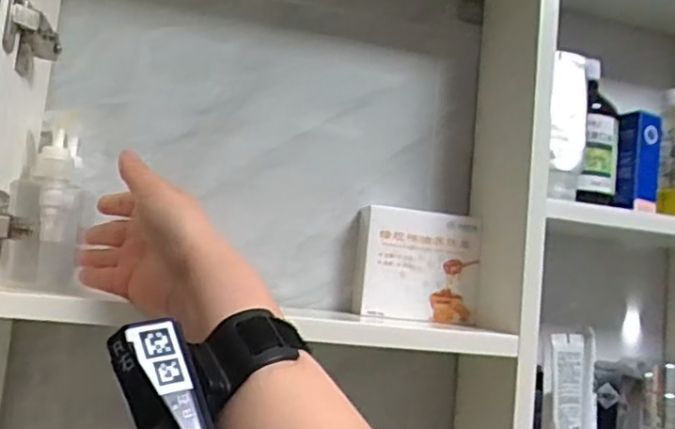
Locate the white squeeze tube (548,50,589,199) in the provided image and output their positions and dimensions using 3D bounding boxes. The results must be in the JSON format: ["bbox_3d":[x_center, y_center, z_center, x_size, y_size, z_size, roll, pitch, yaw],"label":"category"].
[{"bbox_3d":[0.200,-0.081,0.534,0.029,0.134,0.045,4,-6,17],"label":"white squeeze tube"}]

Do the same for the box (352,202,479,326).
[{"bbox_3d":[0.073,0.045,0.553,0.108,0.094,0.037,6,-6,-2],"label":"box"}]

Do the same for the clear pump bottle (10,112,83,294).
[{"bbox_3d":[-0.229,-0.011,0.486,0.051,0.138,0.054,8,-6,-27],"label":"clear pump bottle"}]

